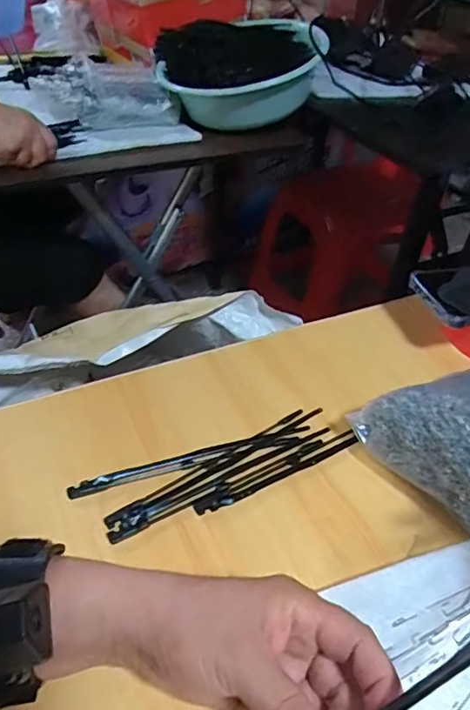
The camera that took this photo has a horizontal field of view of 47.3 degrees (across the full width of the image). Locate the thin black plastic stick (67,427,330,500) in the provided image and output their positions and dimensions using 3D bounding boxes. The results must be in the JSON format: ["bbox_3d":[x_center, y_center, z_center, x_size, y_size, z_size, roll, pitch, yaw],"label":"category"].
[{"bbox_3d":[-0.022,0.077,0.407,0.201,0.007,0.013,-11,44,-17],"label":"thin black plastic stick"}]

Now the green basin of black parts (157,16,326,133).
[{"bbox_3d":[0.006,-0.496,0.942,0.267,0.125,0.217,-4,43,-11],"label":"green basin of black parts"}]

